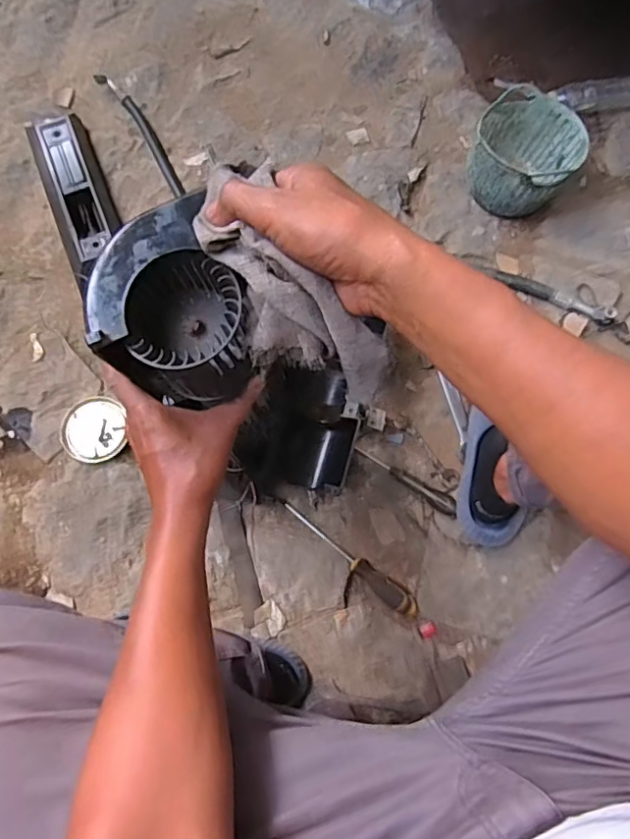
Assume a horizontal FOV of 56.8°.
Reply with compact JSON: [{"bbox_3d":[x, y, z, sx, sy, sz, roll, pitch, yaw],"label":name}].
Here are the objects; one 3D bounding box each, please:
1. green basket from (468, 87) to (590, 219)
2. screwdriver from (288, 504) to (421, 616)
[{"bbox_3d":[0.374,-0.467,1.041,0.173,0.115,0.180,0,73,-1],"label":"green basket"},{"bbox_3d":[0.055,0.206,0.874,0.245,0.027,0.033,40,77,10],"label":"screwdriver"}]

